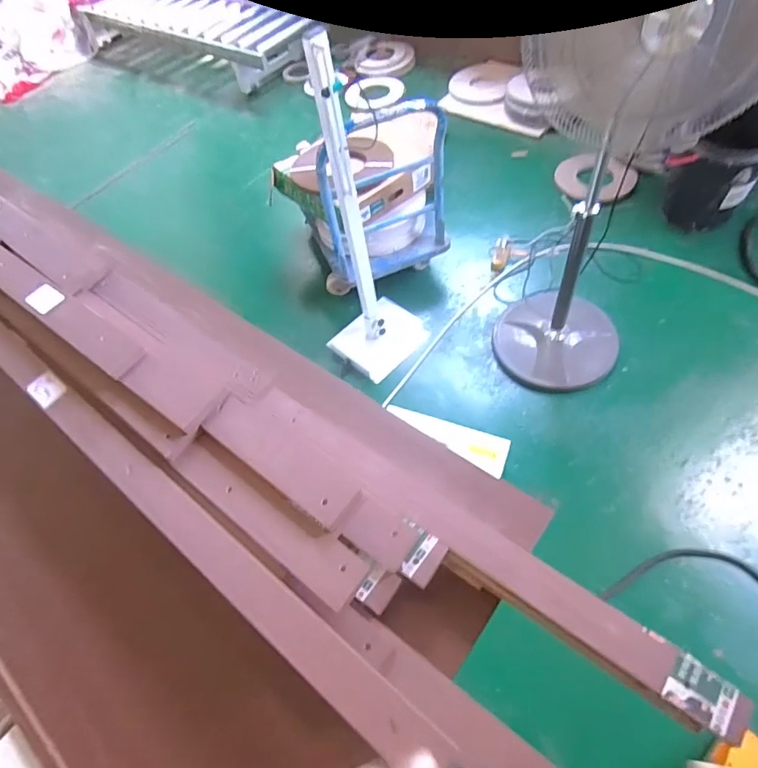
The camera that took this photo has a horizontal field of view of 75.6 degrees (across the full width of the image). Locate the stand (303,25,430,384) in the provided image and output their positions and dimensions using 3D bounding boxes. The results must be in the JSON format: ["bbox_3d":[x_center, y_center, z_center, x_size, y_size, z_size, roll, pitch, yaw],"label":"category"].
[{"bbox_3d":[-0.043,-0.435,1.491,0.228,1.054,0.310,37,69,28],"label":"stand"}]

